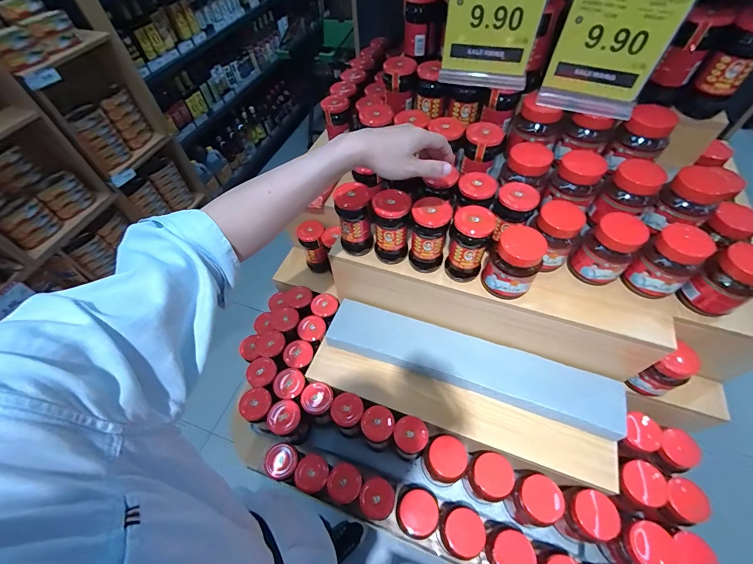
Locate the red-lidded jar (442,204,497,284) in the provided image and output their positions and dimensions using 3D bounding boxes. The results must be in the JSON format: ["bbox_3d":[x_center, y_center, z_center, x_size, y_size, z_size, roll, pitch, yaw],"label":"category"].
[{"bbox_3d":[0.159,-0.062,0.584,0.063,0.139,0.058,-1,55,2],"label":"red-lidded jar"}]

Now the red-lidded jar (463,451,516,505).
[{"bbox_3d":[0.219,0.389,0.662,0.081,0.114,0.074,-1,55,2],"label":"red-lidded jar"}]

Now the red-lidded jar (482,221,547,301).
[{"bbox_3d":[0.232,-0.031,0.568,0.077,0.105,0.077,-1,55,2],"label":"red-lidded jar"}]

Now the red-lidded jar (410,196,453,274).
[{"bbox_3d":[0.096,-0.082,0.605,0.062,0.136,0.064,-1,55,2],"label":"red-lidded jar"}]

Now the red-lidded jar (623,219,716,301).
[{"bbox_3d":[0.490,-0.031,0.568,0.094,0.104,0.078,-33,60,-19],"label":"red-lidded jar"}]

